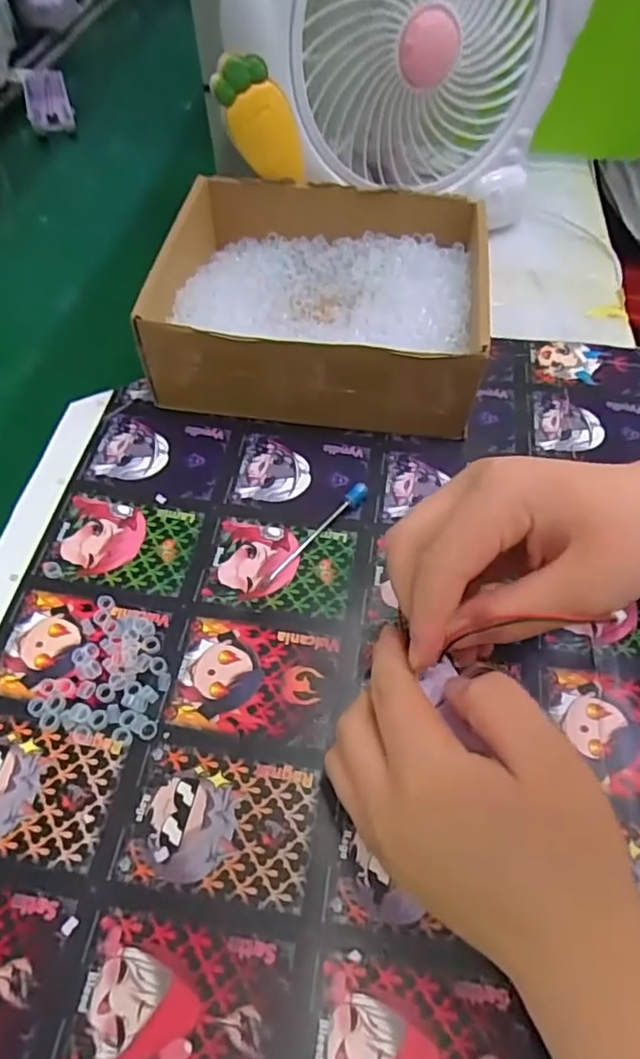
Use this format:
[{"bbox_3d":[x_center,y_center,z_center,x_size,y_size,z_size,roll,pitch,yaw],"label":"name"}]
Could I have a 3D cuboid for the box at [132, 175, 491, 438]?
[{"bbox_3d":[0.000,-0.155,0.414,0.210,0.070,0.172,4,56,3],"label":"box"}]

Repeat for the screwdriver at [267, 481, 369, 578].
[{"bbox_3d":[0.001,0.000,0.349,0.010,0.008,0.081,35,63,21],"label":"screwdriver"}]

